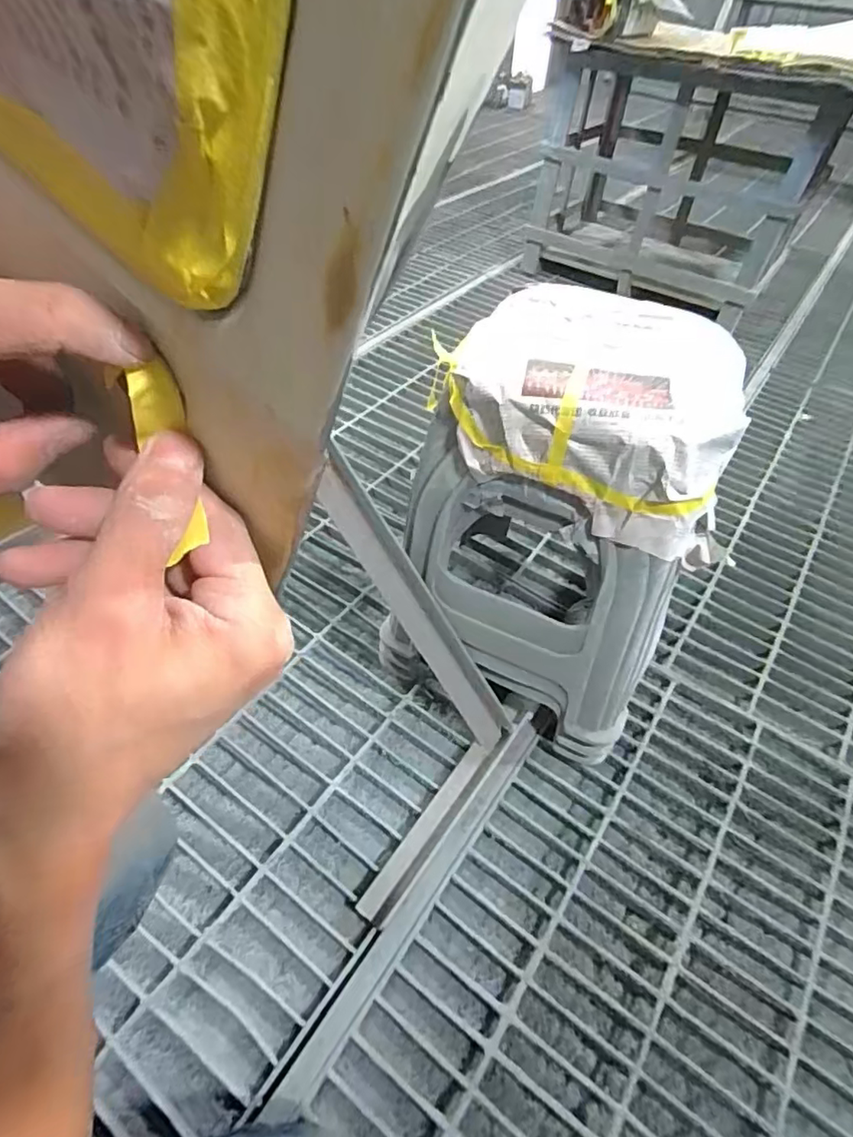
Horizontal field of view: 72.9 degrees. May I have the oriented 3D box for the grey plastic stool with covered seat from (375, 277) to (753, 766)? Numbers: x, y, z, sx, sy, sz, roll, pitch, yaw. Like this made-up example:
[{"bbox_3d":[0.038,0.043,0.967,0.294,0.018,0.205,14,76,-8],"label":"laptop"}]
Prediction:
[{"bbox_3d":[0.174,-0.053,0.775,0.328,0.480,0.314,20,50,14],"label":"grey plastic stool with covered seat"}]

